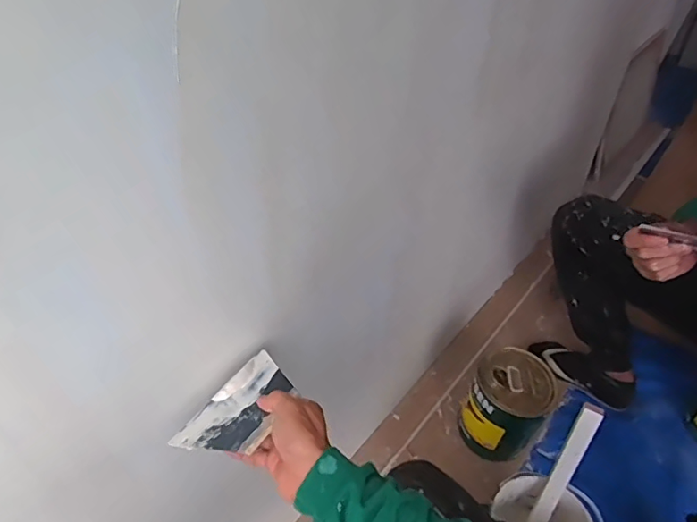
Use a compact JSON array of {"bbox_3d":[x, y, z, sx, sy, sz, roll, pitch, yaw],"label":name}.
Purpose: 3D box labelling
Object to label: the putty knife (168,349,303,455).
[{"bbox_3d":[-0.114,0.161,0.552,0.094,0.012,0.135,12,43,36],"label":"putty knife"}]

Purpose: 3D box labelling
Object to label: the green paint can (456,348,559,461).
[{"bbox_3d":[0.345,0.318,1.104,0.154,0.213,0.160,2,40,-1],"label":"green paint can"}]

